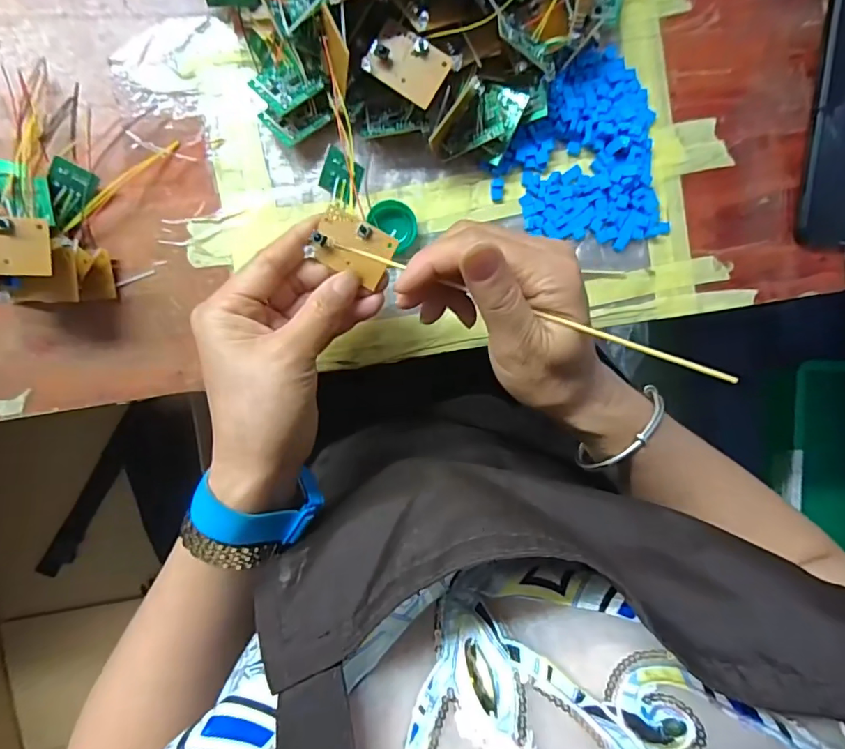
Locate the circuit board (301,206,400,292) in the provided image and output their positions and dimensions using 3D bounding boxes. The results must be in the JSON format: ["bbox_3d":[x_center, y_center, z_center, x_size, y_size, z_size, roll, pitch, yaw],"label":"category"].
[{"bbox_3d":[-0.038,-0.069,0.265,0.043,0.012,0.029,28,88,-5],"label":"circuit board"}]

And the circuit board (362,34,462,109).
[{"bbox_3d":[-0.007,-0.177,0.283,0.044,0.014,0.032,35,90,-5],"label":"circuit board"}]

